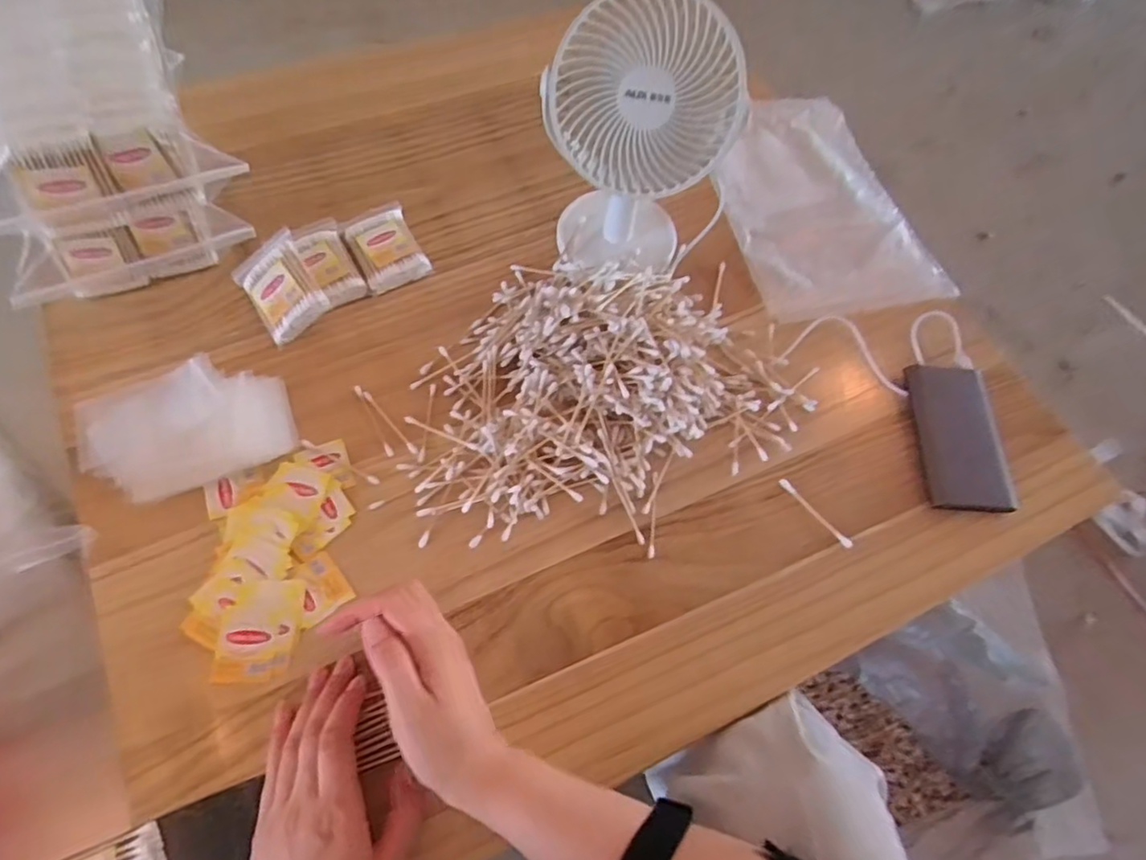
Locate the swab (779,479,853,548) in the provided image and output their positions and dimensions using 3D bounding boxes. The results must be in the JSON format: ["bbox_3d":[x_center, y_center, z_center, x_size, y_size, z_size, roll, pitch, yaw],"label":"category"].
[{"bbox_3d":[0.196,0.067,0.514,0.010,0.008,0.073,-35,73,-21],"label":"swab"}]

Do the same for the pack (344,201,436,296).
[{"bbox_3d":[-0.173,-0.170,0.589,0.059,0.020,0.086,-24,69,-17],"label":"pack"}]

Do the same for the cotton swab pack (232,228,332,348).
[{"bbox_3d":[-0.250,-0.124,0.546,0.061,0.013,0.089,-41,74,6],"label":"cotton swab pack"}]

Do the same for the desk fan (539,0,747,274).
[{"bbox_3d":[0.048,-0.224,0.518,0.149,0.211,0.092,6,64,-3],"label":"desk fan"}]

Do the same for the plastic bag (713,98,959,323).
[{"bbox_3d":[0.248,-0.243,0.667,0.190,0.024,0.283,-10,65,-11],"label":"plastic bag"}]

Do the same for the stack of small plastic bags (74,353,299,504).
[{"bbox_3d":[-0.297,-0.006,0.485,0.147,0.029,0.099,-17,67,-14],"label":"stack of small plastic bags"}]

